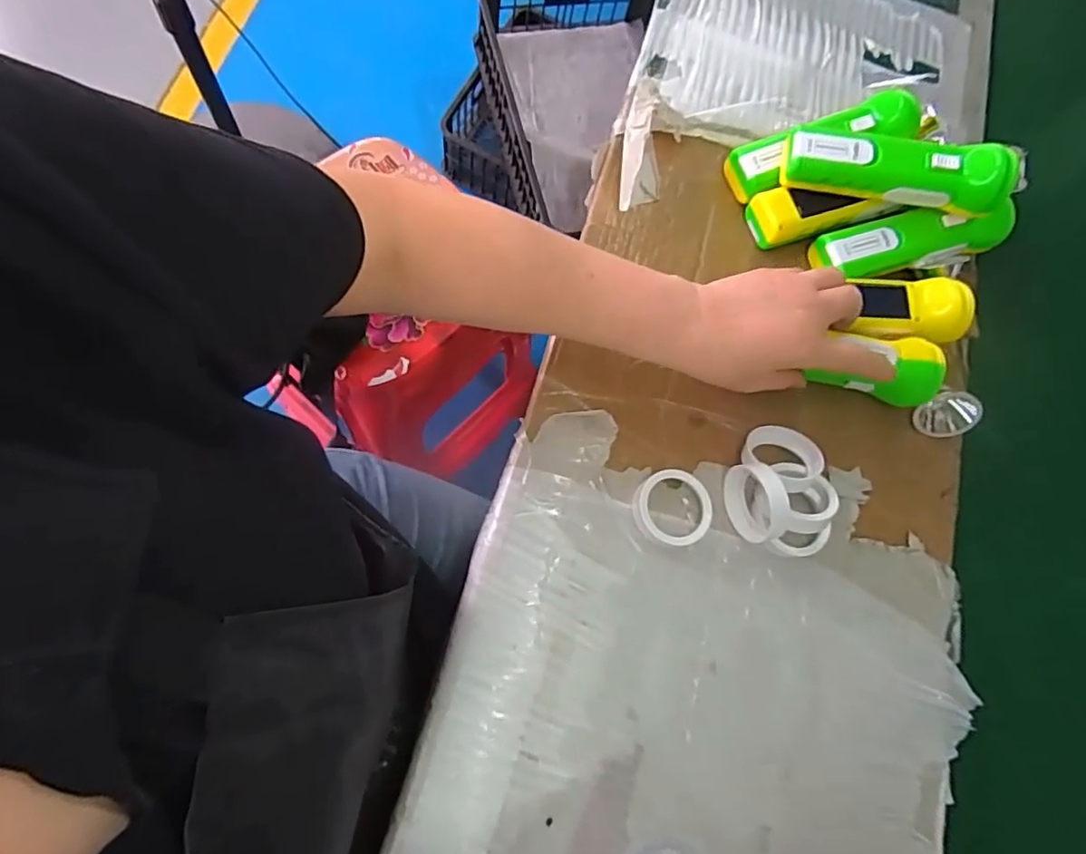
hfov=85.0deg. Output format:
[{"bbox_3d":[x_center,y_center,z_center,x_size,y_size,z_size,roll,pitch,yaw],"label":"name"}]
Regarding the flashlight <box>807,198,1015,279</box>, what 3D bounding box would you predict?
[{"bbox_3d":[0.288,-0.150,0.466,0.151,0.032,0.043,-12,76,-4],"label":"flashlight"}]

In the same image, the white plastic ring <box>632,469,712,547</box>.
[{"bbox_3d":[0.090,0.057,0.414,0.051,0.014,0.052,2,75,-8],"label":"white plastic ring"}]

